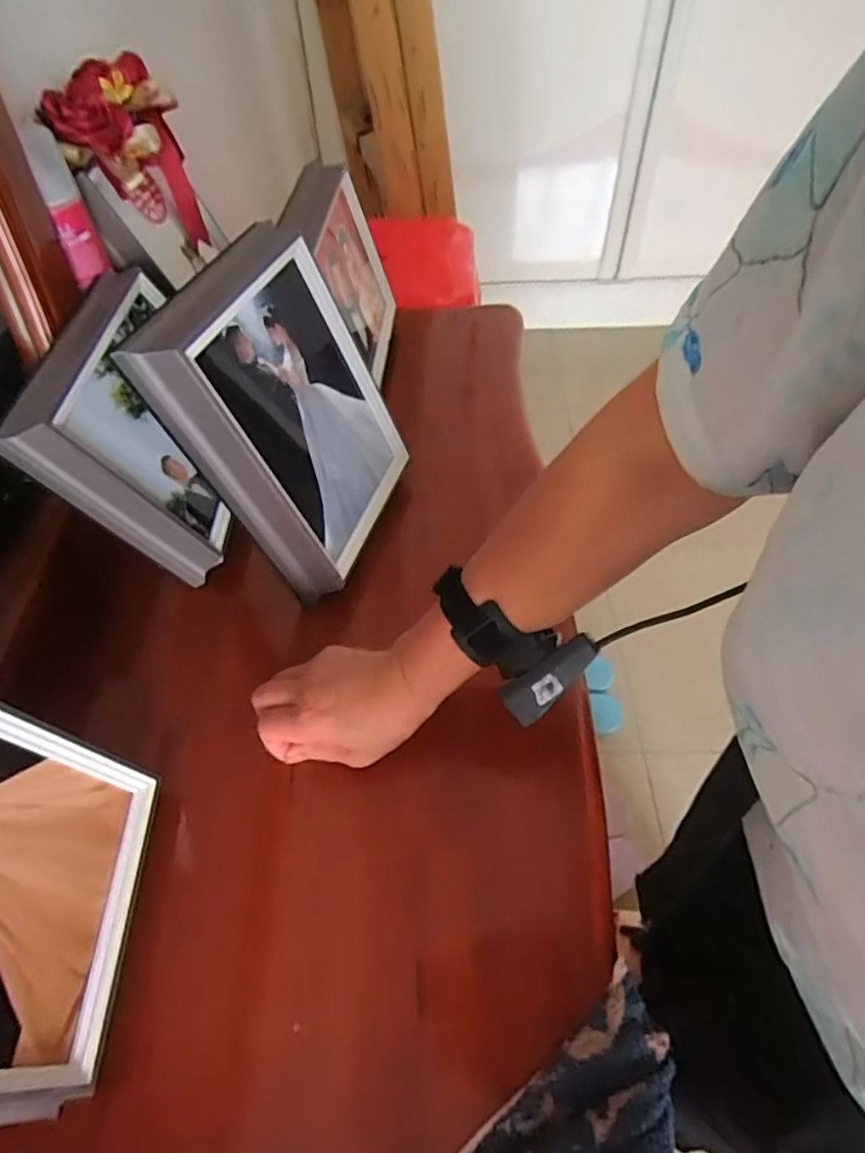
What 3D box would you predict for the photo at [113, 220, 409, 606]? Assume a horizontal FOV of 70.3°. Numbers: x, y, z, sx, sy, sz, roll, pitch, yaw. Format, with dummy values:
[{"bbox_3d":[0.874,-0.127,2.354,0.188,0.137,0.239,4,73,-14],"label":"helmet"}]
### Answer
[{"bbox_3d":[-0.106,-0.125,0.472,0.046,0.225,0.182,2,50,31],"label":"photo"}]

